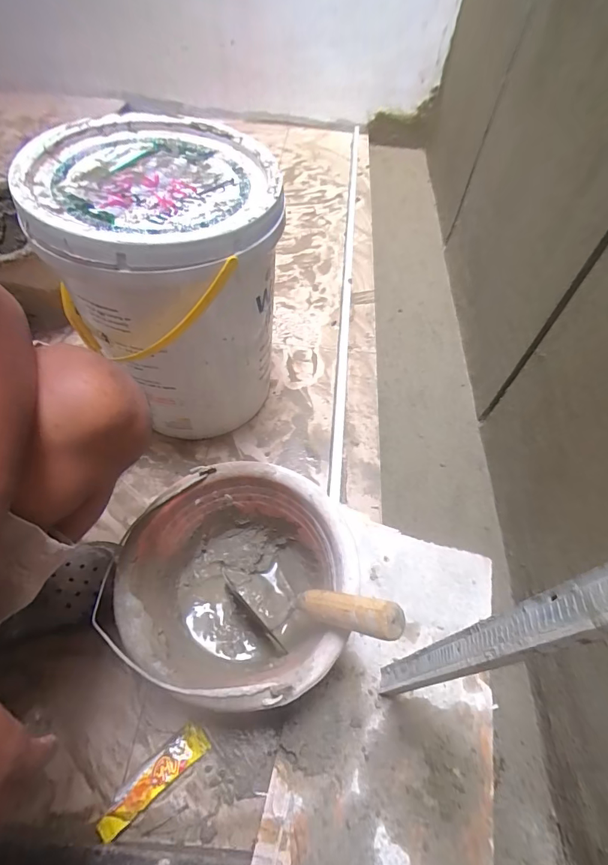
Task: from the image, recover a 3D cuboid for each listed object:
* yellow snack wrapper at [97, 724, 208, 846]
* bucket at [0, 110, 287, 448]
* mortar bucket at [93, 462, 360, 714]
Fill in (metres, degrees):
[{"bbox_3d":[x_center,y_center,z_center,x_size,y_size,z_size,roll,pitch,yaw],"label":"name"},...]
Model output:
[{"bbox_3d":[-0.167,0.386,0.455,0.125,0.008,0.035,-36,64,-24],"label":"yellow snack wrapper"},{"bbox_3d":[-0.174,-0.198,0.604,0.267,0.361,0.279,1,55,-2],"label":"bucket"},{"bbox_3d":[-0.069,0.187,0.494,0.233,0.166,0.236,1,55,-2],"label":"mortar bucket"}]

